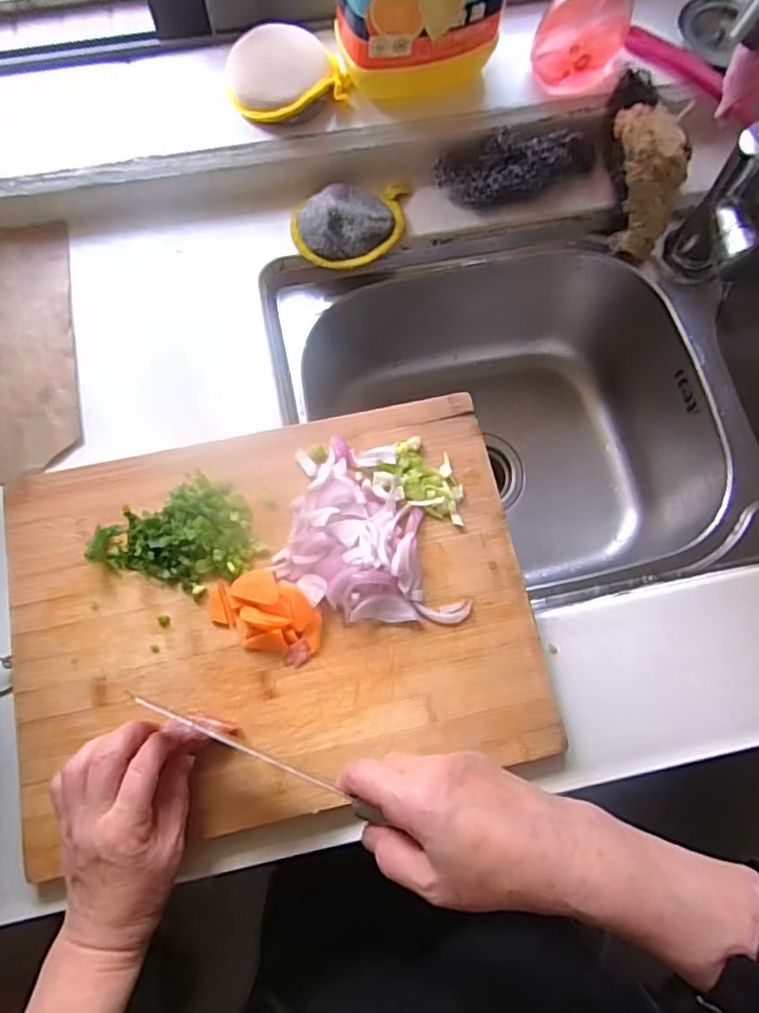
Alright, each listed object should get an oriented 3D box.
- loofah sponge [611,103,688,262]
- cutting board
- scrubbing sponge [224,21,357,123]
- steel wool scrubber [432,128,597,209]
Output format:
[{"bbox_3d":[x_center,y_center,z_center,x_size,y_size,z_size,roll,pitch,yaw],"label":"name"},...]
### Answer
[{"bbox_3d":[0.261,-0.310,0.603,0.052,0.133,0.051,-12,31,-4],"label":"loofah sponge"},{"bbox_3d":[-0.082,0.080,0.477,0.389,0.028,0.291,-12,75,-4],"label":"cutting board"},{"bbox_3d":[-0.089,-0.402,0.571,0.102,0.036,0.083,-31,77,-9],"label":"scrubbing sponge"},{"bbox_3d":[0.139,-0.334,0.610,0.163,0.035,0.056,-12,75,-4],"label":"steel wool scrubber"}]

